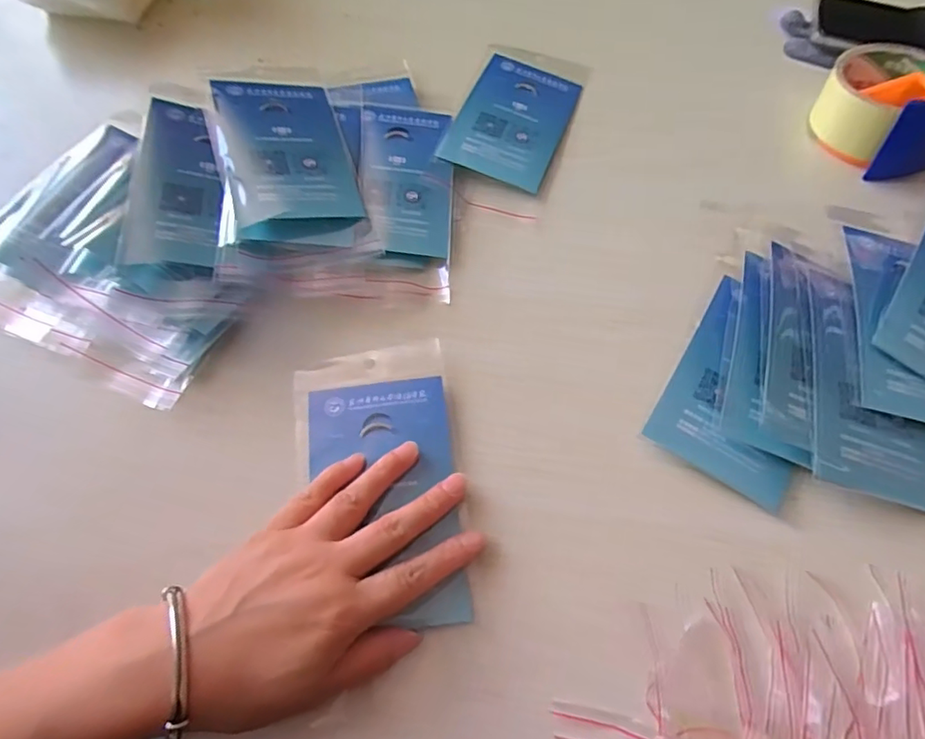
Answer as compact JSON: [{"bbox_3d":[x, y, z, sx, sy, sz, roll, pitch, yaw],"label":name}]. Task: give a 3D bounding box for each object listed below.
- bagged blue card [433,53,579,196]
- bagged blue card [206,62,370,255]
[{"bbox_3d":[0.040,-0.199,0.443,0.081,0.015,0.136,18,64,11],"label":"bagged blue card"},{"bbox_3d":[-0.125,-0.156,0.393,0.086,0.019,0.173,-5,64,-21],"label":"bagged blue card"}]

